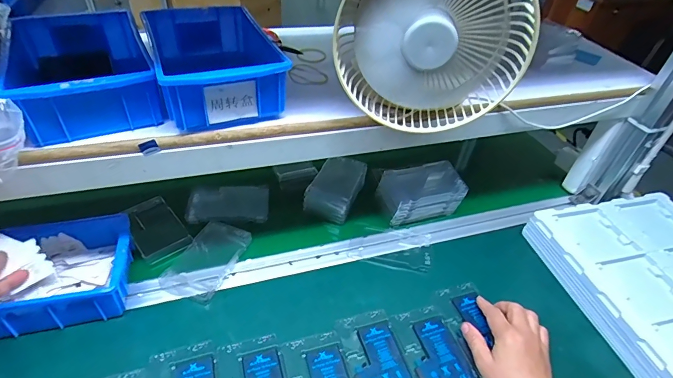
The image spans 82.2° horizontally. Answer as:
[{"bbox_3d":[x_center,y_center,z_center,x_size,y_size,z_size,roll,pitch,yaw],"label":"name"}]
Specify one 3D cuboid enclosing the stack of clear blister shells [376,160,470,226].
[{"bbox_3d":[0.143,0.009,0.664,0.129,0.077,0.074,-9,43,-16],"label":"stack of clear blister shells"}]

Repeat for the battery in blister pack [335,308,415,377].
[{"bbox_3d":[0.050,0.214,0.479,0.073,0.012,0.128,-10,43,-18],"label":"battery in blister pack"}]

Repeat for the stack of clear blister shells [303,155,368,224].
[{"bbox_3d":[0.001,-0.006,0.678,0.080,0.054,0.130,17,42,13],"label":"stack of clear blister shells"}]

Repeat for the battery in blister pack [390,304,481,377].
[{"bbox_3d":[0.126,0.209,0.488,0.072,0.007,0.126,-10,43,-17],"label":"battery in blister pack"}]

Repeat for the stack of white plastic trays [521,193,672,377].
[{"bbox_3d":[0.490,0.140,0.567,0.277,0.059,0.322,-7,42,-14],"label":"stack of white plastic trays"}]

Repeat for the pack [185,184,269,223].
[{"bbox_3d":[-0.183,0.022,0.649,0.133,0.021,0.080,2,41,-5],"label":"pack"}]

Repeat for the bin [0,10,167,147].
[{"bbox_3d":[-0.280,-0.131,0.430,0.123,0.062,0.192,-17,46,-25],"label":"bin"}]

